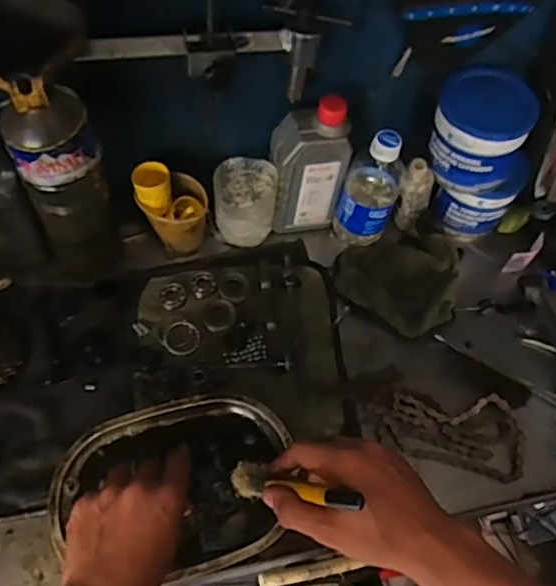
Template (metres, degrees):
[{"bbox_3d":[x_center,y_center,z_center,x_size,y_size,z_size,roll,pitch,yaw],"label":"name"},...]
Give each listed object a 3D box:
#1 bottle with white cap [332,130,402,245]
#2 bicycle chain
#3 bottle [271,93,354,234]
[{"bbox_3d":[0.107,-0.122,0.697,0.064,0.152,0.060,18,57,7],"label":"bottle with white cap"},{"bbox_3d":[0.176,0.138,0.623,0.149,0.019,0.078,14,57,5],"label":"bicycle chain"},{"bbox_3d":[0.034,-0.146,0.693,0.078,0.169,0.052,-9,58,-10],"label":"bottle"}]

